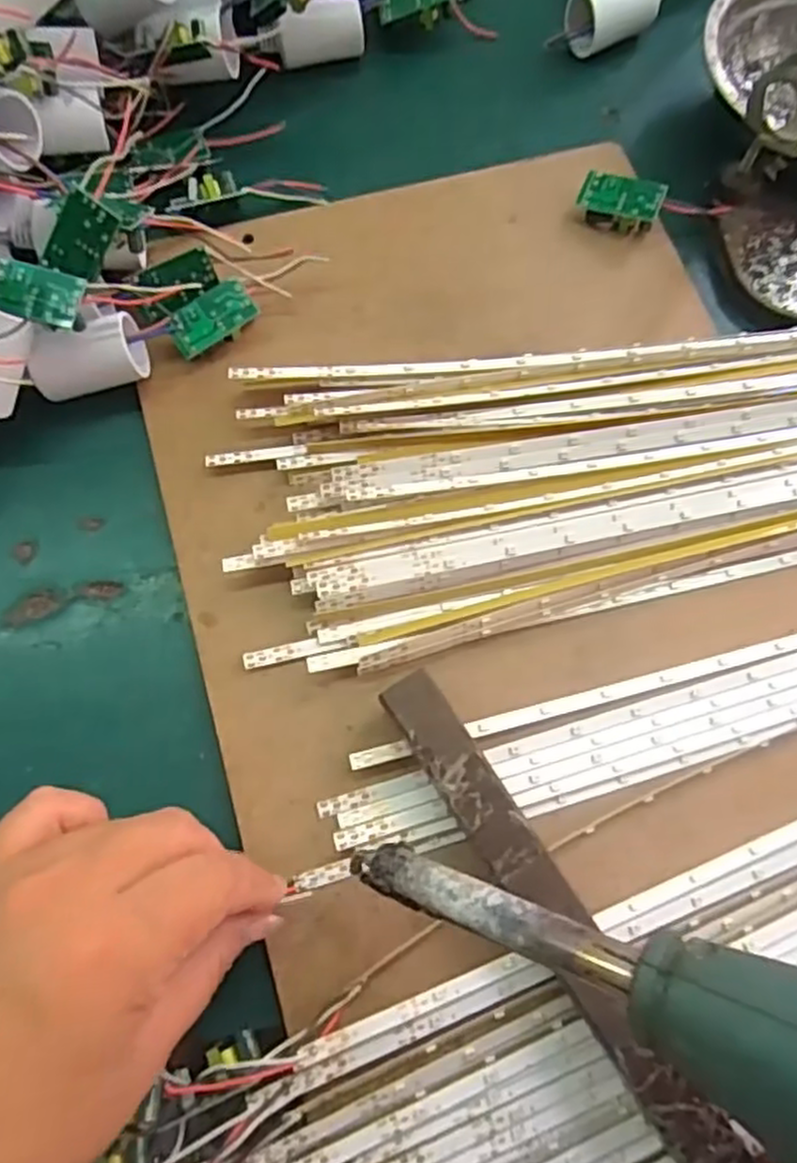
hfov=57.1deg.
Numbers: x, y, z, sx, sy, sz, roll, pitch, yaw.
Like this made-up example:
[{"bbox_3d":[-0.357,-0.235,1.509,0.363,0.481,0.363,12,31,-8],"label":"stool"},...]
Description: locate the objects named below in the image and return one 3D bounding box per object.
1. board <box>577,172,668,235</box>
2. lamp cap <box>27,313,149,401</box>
[{"bbox_3d":[0.108,-0.185,0.357,0.038,0.016,0.020,19,73,5],"label":"board"},{"bbox_3d":[-0.131,-0.096,0.308,0.045,0.032,0.027,-15,73,-6],"label":"lamp cap"}]

